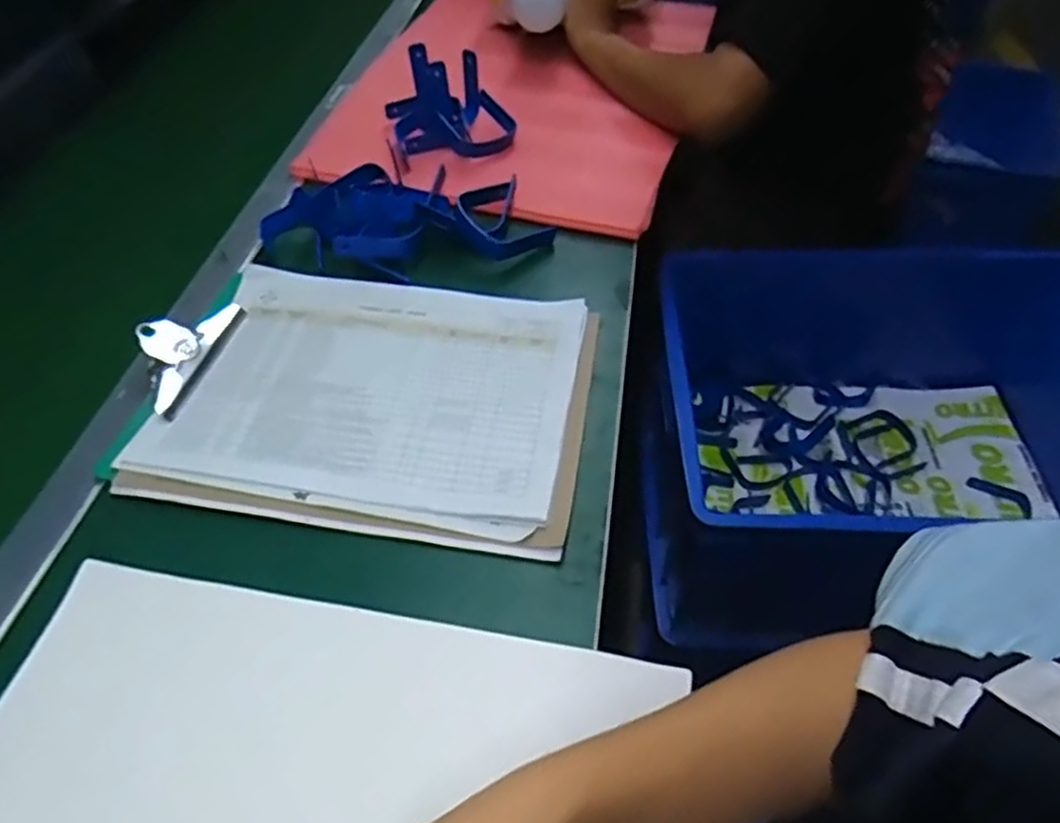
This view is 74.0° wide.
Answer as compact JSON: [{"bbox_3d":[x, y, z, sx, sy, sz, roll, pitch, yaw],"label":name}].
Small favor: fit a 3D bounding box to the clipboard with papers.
[{"bbox_3d":[-0.120,-0.020,0.521,0.317,0.021,0.231,6,51,7],"label":"clipboard with papers"}]

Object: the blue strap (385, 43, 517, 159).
[{"bbox_3d":[-0.085,-0.322,0.731,0.131,0.061,0.130,-6,50,-3],"label":"blue strap"}]

